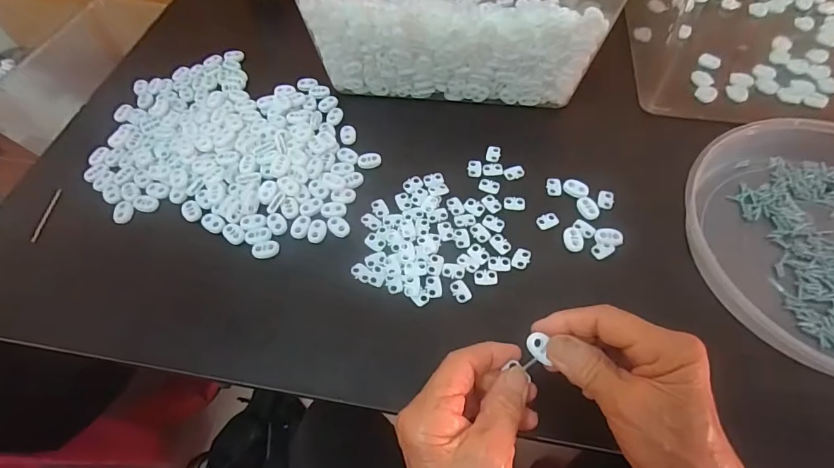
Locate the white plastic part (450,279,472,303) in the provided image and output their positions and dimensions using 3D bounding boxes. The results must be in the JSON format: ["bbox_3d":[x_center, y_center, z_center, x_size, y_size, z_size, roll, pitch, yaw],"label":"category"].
[{"bbox_3d":[0.035,0.045,0.340,0.014,0.004,0.019,-32,63,-16],"label":"white plastic part"}]

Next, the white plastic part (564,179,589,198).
[{"bbox_3d":[0.144,-0.041,0.385,0.022,0.005,0.016,31,65,19],"label":"white plastic part"}]

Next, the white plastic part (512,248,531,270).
[{"bbox_3d":[0.087,0.020,0.354,0.014,0.004,0.019,17,61,12],"label":"white plastic part"}]

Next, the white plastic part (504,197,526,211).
[{"bbox_3d":[0.088,-0.028,0.383,0.019,0.004,0.014,6,60,6],"label":"white plastic part"}]

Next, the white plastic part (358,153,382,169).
[{"bbox_3d":[-0.046,-0.070,0.408,0.022,0.006,0.013,-12,60,-5],"label":"white plastic part"}]

